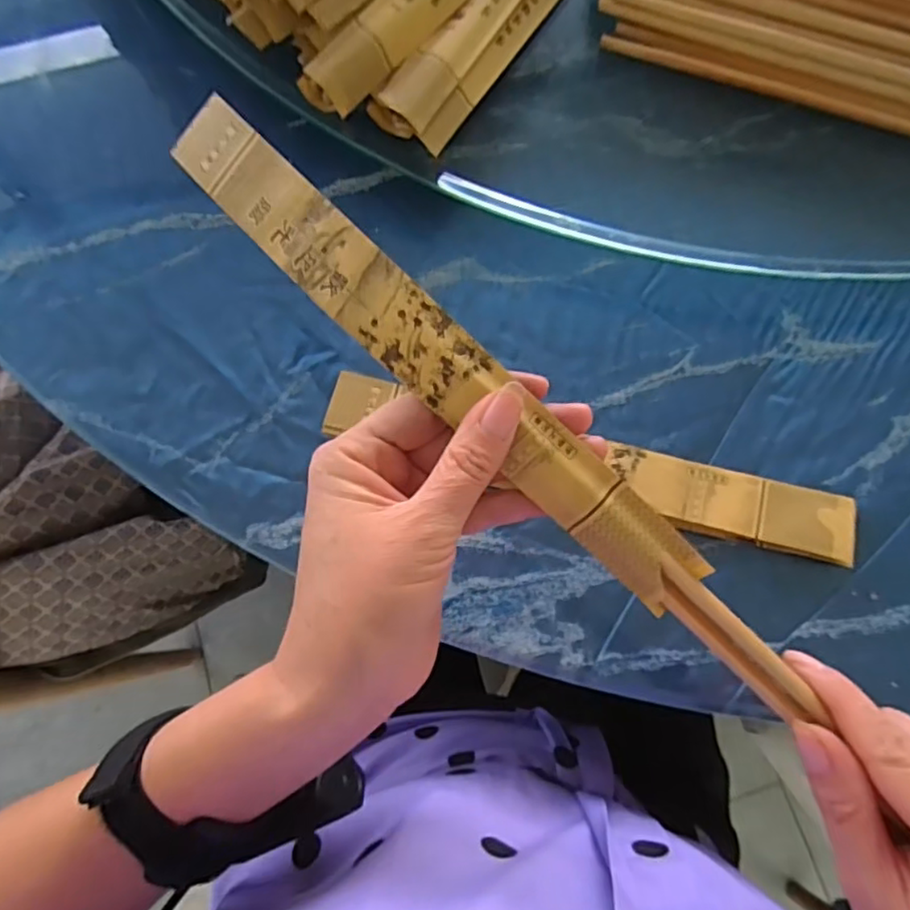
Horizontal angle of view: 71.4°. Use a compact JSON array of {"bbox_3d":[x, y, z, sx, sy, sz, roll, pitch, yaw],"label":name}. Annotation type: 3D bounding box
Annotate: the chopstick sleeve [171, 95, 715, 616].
[{"bbox_3d":[-0.012,-0.041,0.233,0.251,0.019,0.029,44,80,5],"label":"chopstick sleeve"}]

